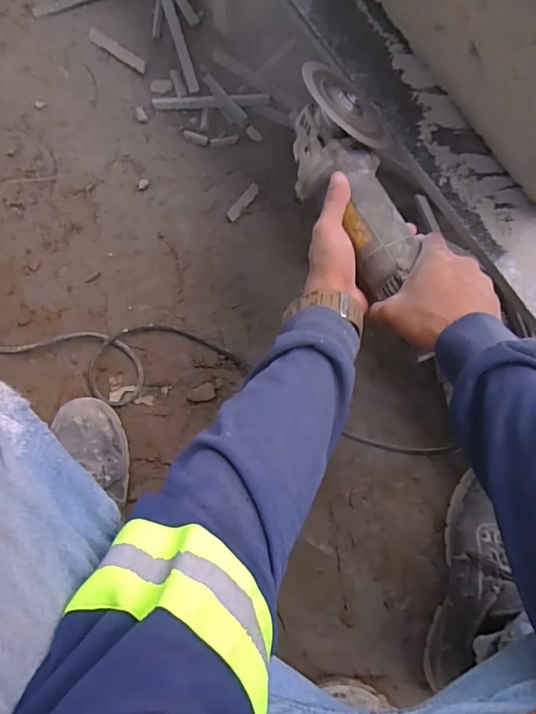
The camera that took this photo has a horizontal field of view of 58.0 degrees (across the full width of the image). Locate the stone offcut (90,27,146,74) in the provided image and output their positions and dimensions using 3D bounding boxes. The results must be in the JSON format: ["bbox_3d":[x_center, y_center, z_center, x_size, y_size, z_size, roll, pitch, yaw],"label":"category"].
[{"bbox_3d":[-0.246,-0.498,0.785,0.122,0.011,0.020,37,79,7],"label":"stone offcut"}]

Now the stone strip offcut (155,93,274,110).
[{"bbox_3d":[-0.091,-0.408,0.770,0.184,0.009,0.021,-1,77,-2],"label":"stone strip offcut"}]

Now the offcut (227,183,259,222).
[{"bbox_3d":[-0.037,-0.235,0.737,0.017,0.010,0.069,36,78,6],"label":"offcut"}]

